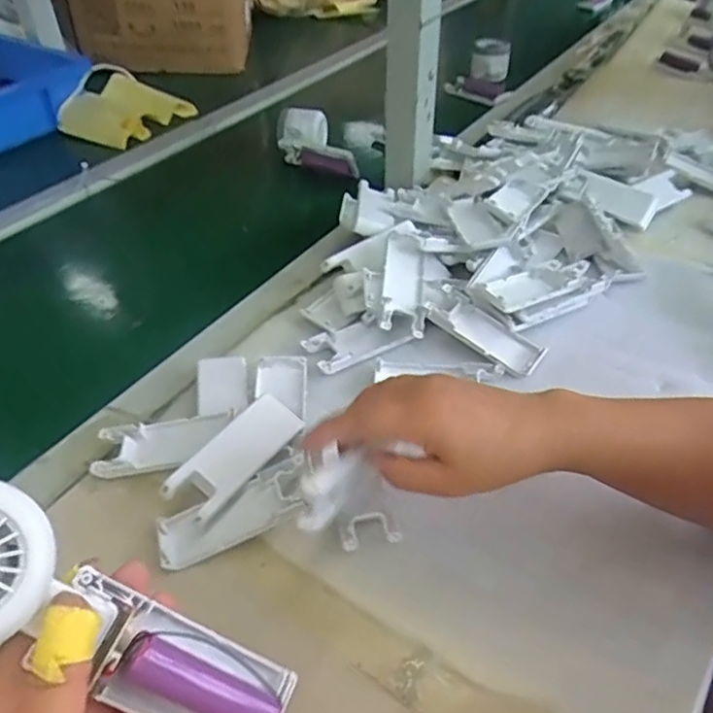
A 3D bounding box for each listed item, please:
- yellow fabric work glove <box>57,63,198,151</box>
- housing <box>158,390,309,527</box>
[{"bbox_3d":[-0.331,-0.357,0.909,0.140,0.062,0.146,13,44,14],"label":"yellow fabric work glove"},{"bbox_3d":[-0.084,0.067,0.440,0.041,0.018,0.103,27,50,25],"label":"housing"}]

